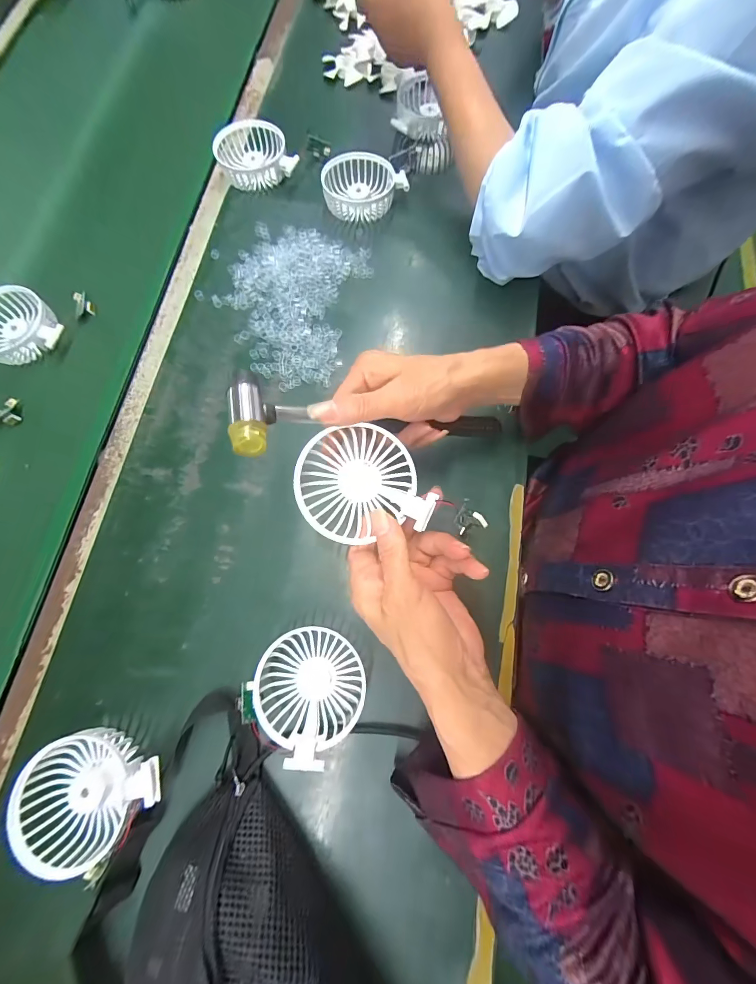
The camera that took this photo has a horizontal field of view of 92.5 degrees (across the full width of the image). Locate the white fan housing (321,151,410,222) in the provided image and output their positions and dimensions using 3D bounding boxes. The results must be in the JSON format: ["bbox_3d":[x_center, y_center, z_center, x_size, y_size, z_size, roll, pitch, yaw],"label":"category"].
[{"bbox_3d":[-0.022,-0.381,0.453,0.088,0.029,0.085,0,75,1],"label":"white fan housing"}]

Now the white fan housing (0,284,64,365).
[{"bbox_3d":[-0.412,-0.185,0.409,0.085,0.027,0.096,-41,78,-9],"label":"white fan housing"}]

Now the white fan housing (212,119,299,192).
[{"bbox_3d":[-0.158,-0.434,0.469,0.095,0.035,0.073,-12,75,-2],"label":"white fan housing"}]

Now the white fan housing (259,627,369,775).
[{"bbox_3d":[-0.057,0.162,0.307,0.089,0.033,0.085,44,80,11],"label":"white fan housing"}]

